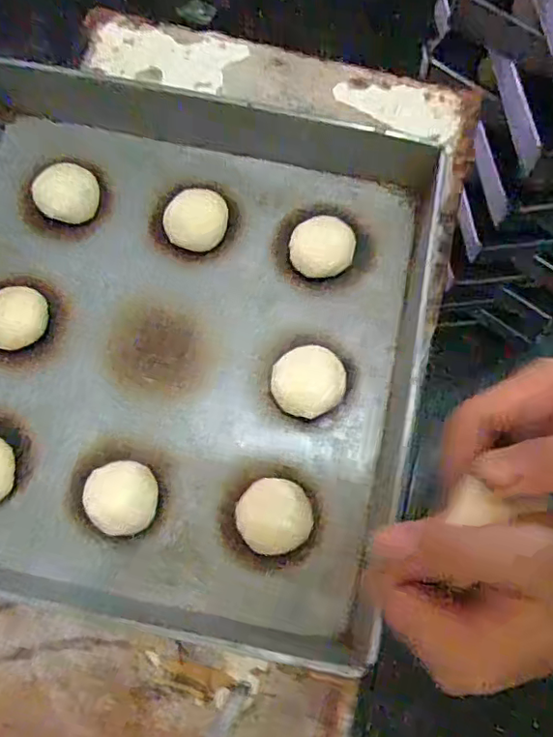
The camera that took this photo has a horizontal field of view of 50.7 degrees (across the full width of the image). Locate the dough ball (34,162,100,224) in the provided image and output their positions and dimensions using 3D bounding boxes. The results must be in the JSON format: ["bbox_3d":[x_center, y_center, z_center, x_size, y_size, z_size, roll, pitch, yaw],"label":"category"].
[{"bbox_3d":[-0.184,-0.154,0.514,0.052,0.020,0.049,0,75,-1],"label":"dough ball"}]

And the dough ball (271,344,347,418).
[{"bbox_3d":[0.026,0.009,0.472,0.057,0.023,0.058,0,75,-1],"label":"dough ball"}]

